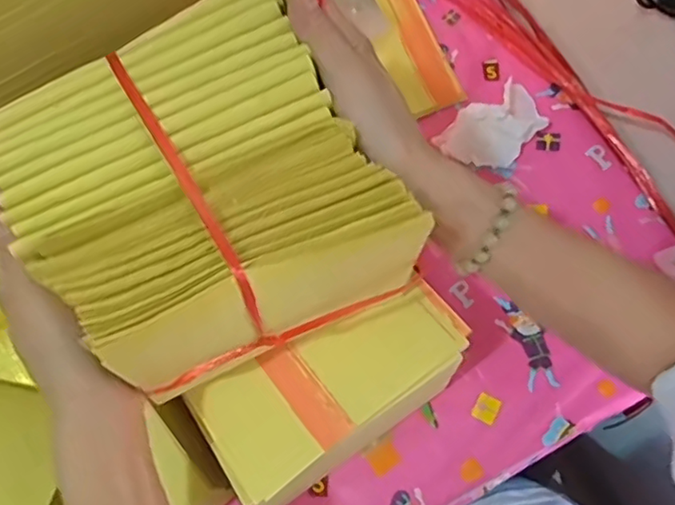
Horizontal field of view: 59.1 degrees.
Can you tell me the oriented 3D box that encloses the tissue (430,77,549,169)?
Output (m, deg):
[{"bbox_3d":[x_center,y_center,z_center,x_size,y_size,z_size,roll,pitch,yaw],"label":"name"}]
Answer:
[{"bbox_3d":[0.142,-0.110,0.532,0.092,0.028,0.056,-35,74,-11],"label":"tissue"}]

